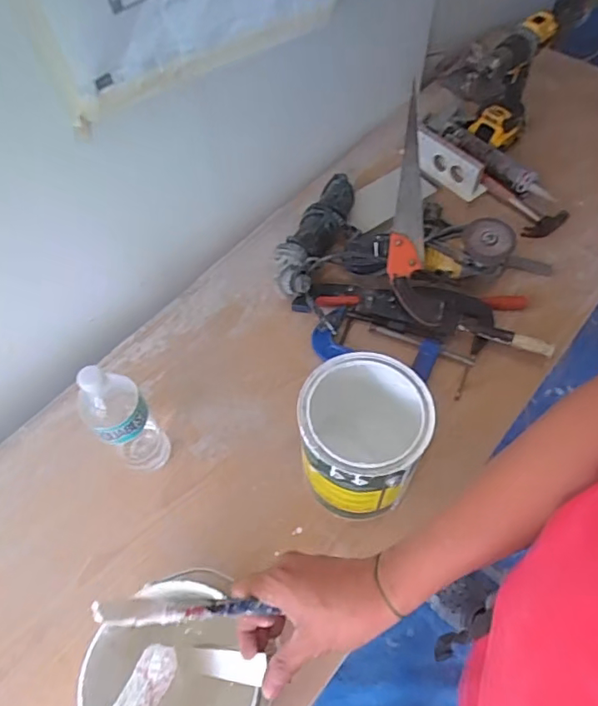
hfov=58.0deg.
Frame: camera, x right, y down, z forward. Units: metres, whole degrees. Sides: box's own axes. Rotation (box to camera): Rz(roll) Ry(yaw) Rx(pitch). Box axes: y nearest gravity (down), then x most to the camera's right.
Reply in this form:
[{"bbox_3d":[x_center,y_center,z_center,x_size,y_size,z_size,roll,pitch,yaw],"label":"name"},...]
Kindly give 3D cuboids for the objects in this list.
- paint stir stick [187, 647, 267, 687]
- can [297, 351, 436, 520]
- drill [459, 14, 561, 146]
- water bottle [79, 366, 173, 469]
[{"bbox_3d":[-0.078,0.310,0.538,0.011,0.212,0.025,21,58,-20],"label":"paint stir stick"},{"bbox_3d":[0.082,0.124,0.748,0.161,0.207,0.162,0,59,1],"label":"can"},{"bbox_3d":[0.414,-0.528,1.081,0.100,0.223,0.255,28,64,18],"label":"drill"},{"bbox_3d":[-0.232,0.099,0.733,0.073,0.259,0.063,-39,66,-20],"label":"water bottle"}]

